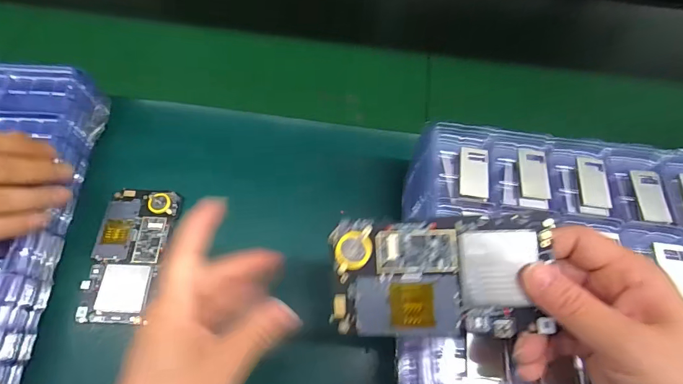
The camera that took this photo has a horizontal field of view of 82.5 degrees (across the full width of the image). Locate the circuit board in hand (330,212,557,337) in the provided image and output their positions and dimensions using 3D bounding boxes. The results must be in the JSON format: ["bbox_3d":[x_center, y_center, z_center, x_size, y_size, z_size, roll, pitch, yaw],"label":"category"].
[{"bbox_3d":[0.055,0.047,0.222,0.120,0.005,0.065,-3,80,9],"label":"circuit board in hand"}]

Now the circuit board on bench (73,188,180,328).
[{"bbox_3d":[-0.196,0.057,0.362,0.063,0.015,0.125,5,64,-1],"label":"circuit board on bench"}]

